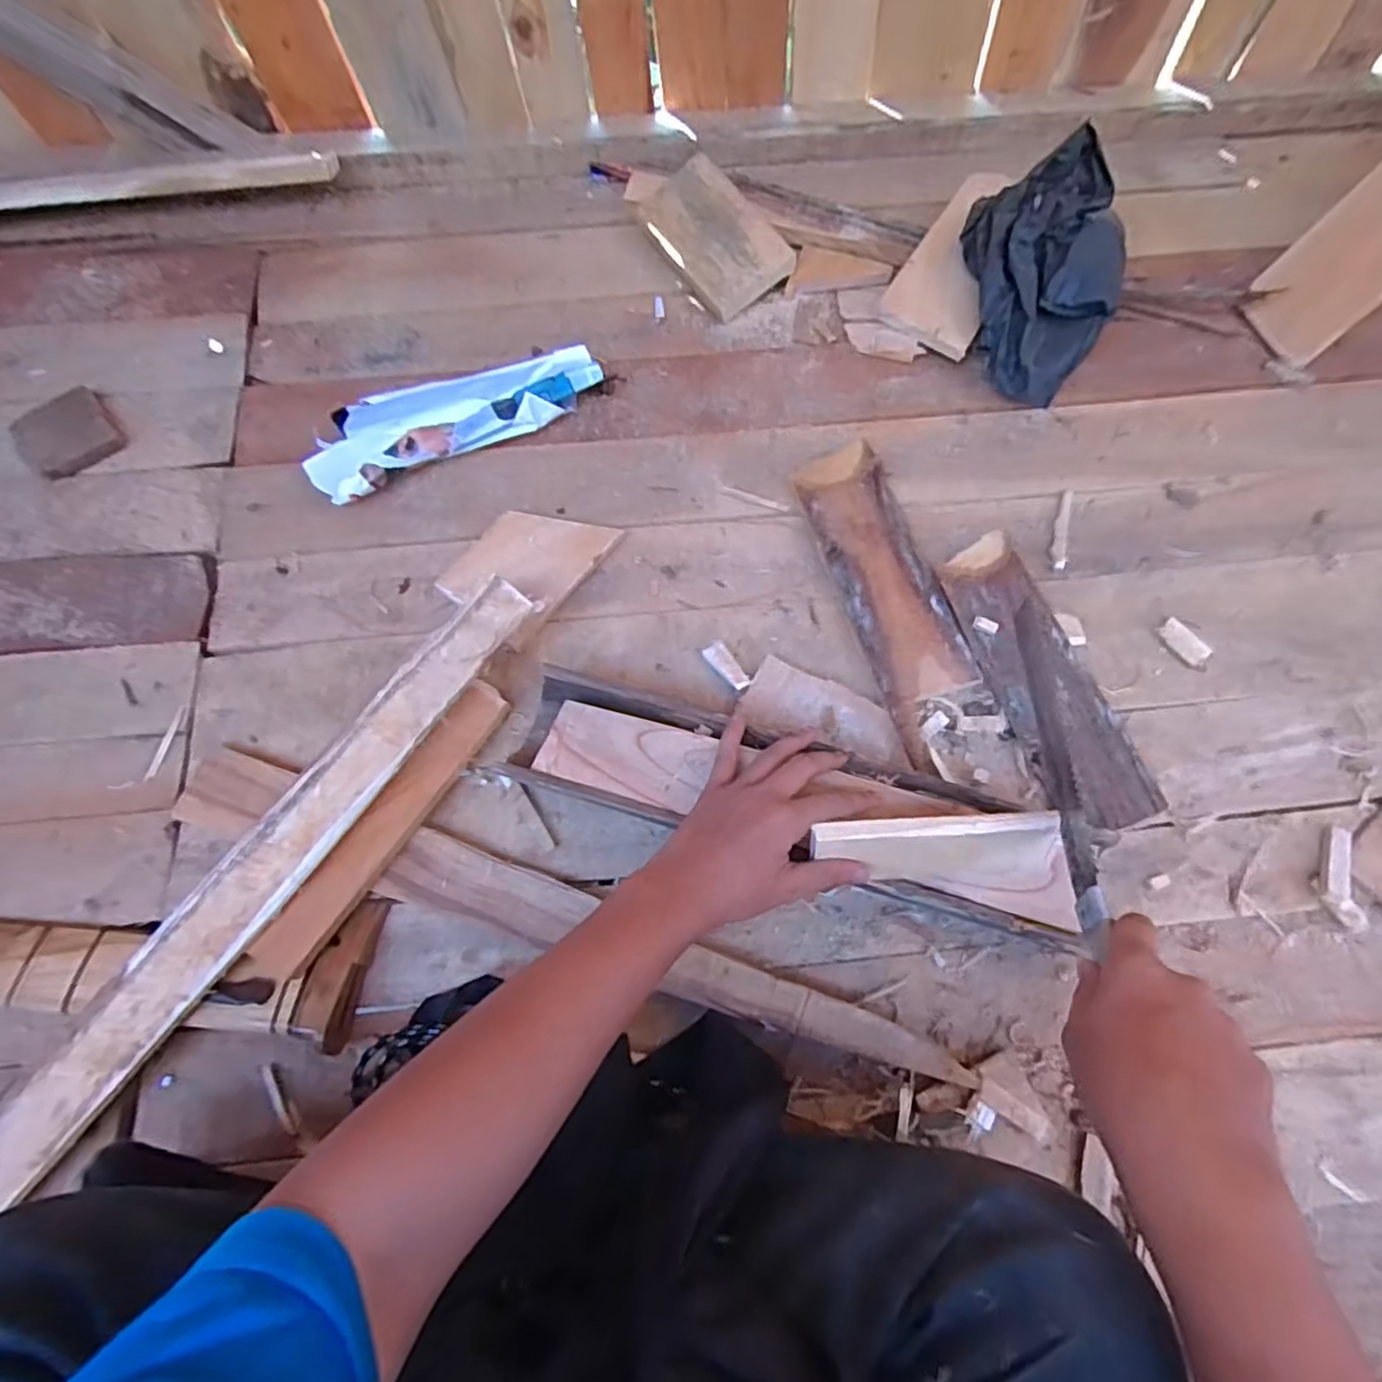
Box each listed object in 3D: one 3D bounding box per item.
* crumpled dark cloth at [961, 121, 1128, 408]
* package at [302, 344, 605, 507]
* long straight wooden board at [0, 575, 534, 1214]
[{"bbox_3d":[0.324,-0.401,0.676,0.141,0.082,0.258,16,71,6],"label":"crumpled dark cloth"},{"bbox_3d":[-0.212,-0.247,0.644,0.270,0.051,0.085,-29,72,-9],"label":"package"},{"bbox_3d":[-0.316,0.150,0.486,0.050,0.016,0.583,36,80,18],"label":"long straight wooden board"}]

